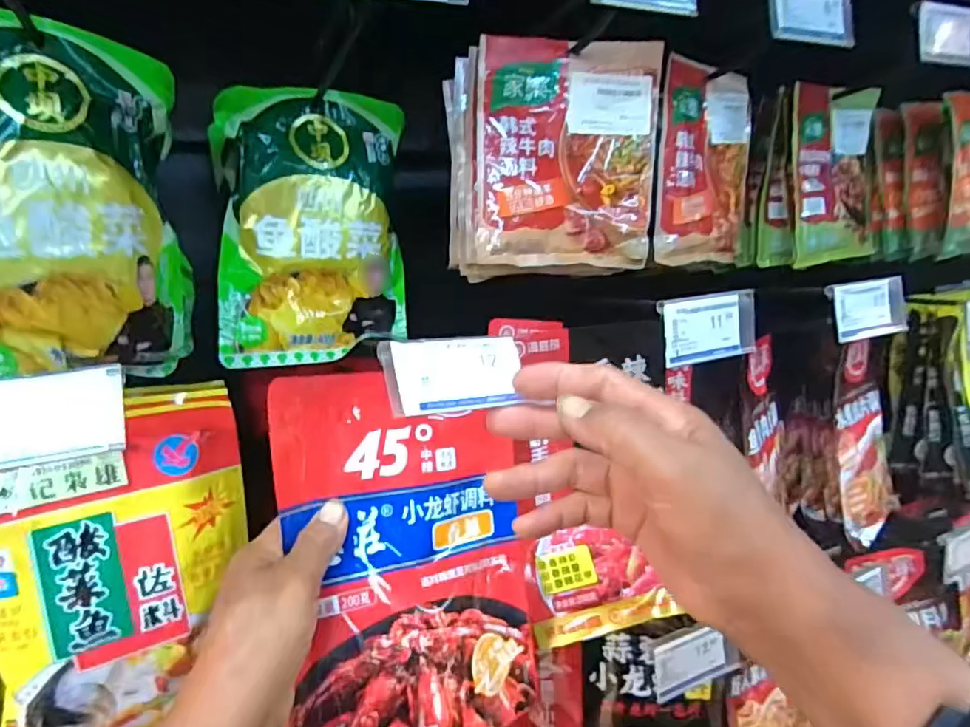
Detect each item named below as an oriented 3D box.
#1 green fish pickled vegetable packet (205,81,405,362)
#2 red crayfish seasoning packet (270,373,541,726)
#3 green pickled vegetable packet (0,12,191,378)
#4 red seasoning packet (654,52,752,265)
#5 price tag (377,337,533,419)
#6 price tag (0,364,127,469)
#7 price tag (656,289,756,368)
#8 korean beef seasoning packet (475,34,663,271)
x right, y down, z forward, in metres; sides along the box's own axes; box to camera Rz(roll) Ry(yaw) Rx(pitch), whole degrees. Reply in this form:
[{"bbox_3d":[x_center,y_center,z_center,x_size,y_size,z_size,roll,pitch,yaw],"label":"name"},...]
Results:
[{"bbox_3d":[-0.138,-0.110,0.470,0.148,0.205,0.030,-7,12,-24],"label":"green fish pickled vegetable packet"},{"bbox_3d":[-0.045,0.135,0.398,0.174,0.254,0.020,-2,-10,-33],"label":"red crayfish seasoning packet"},{"bbox_3d":[-0.251,-0.093,0.344,0.035,0.194,0.141,6,13,34],"label":"green pickled vegetable packet"},{"bbox_3d":[0.187,-0.163,0.482,0.138,0.151,0.018,-14,15,-37],"label":"red seasoning packet"},{"bbox_3d":[-0.015,0.006,0.315,0.078,0.042,0.006,-3,-22,-24],"label":"price tag"},{"bbox_3d":[-0.193,0.023,0.239,0.078,0.042,0.004,-7,-30,-25],"label":"price tag"},{"bbox_3d":[0.150,-0.024,0.387,0.080,0.042,0.010,-6,12,-23],"label":"price tag"},{"bbox_3d":[0.060,-0.147,0.415,0.128,0.148,0.012,-3,11,-4],"label":"korean beef seasoning packet"}]

